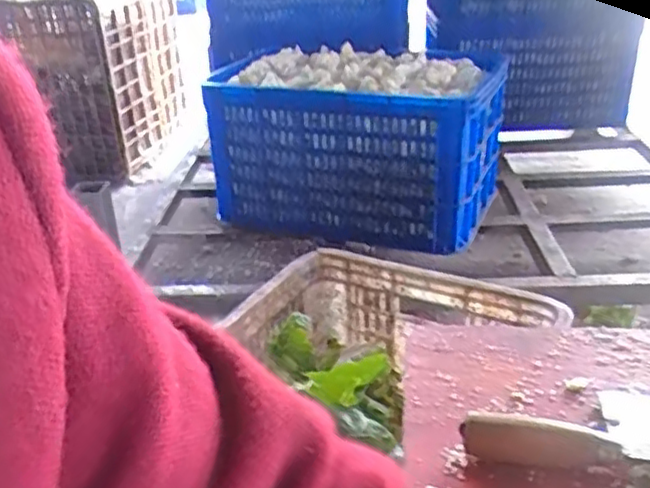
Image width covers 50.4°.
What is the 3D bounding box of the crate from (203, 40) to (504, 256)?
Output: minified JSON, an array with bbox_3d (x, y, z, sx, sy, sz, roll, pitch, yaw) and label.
[{"bbox_3d":[0.063,-0.208,1.396,0.526,0.285,0.328,9,30,21],"label":"crate"}]

